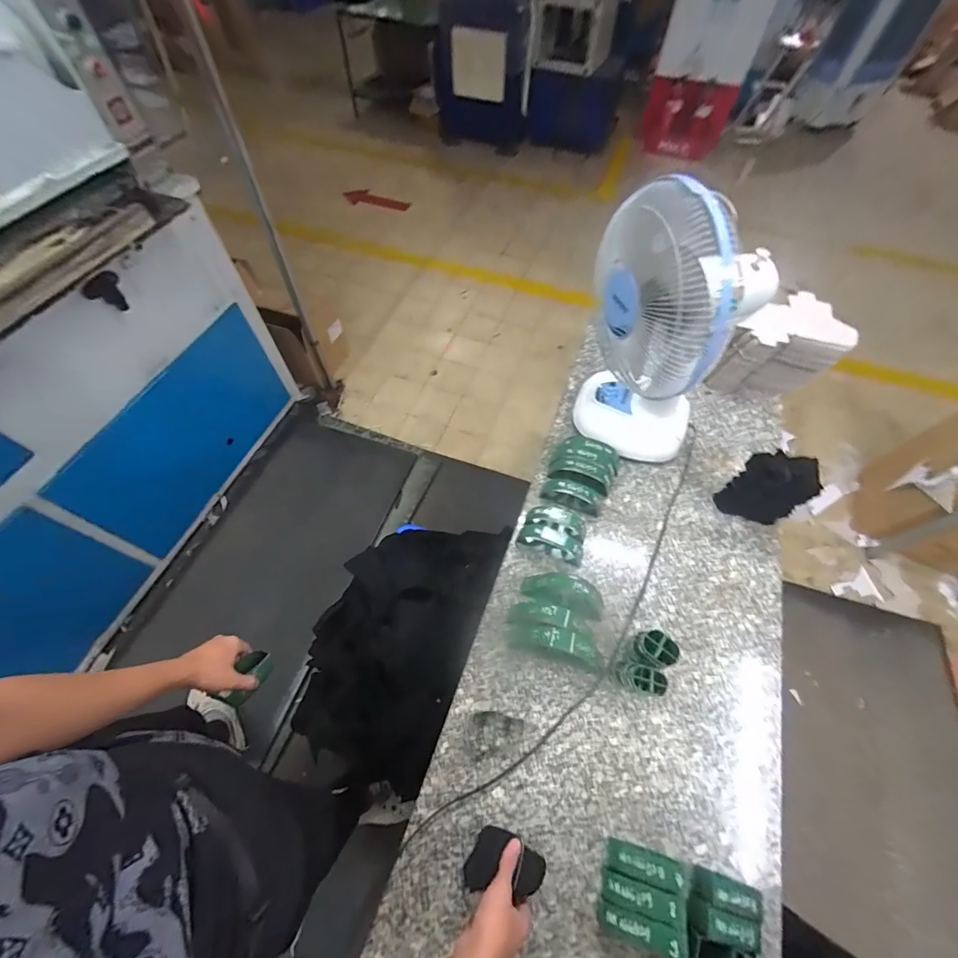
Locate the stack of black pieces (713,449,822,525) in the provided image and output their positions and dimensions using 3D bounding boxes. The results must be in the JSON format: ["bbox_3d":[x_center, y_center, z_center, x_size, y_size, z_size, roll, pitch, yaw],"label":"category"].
[{"bbox_3d":[0.587,0.020,0.840,0.121,0.190,0.055,21,61,11],"label":"stack of black pieces"}]

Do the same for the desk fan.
[{"bbox_3d":[0.360,-0.265,0.809,0.223,0.513,0.271,-36,66,-20],"label":"desk fan"}]

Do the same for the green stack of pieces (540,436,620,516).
[{"bbox_3d":[0.233,-0.012,0.933,0.149,0.088,0.157,21,61,11],"label":"green stack of pieces"}]

